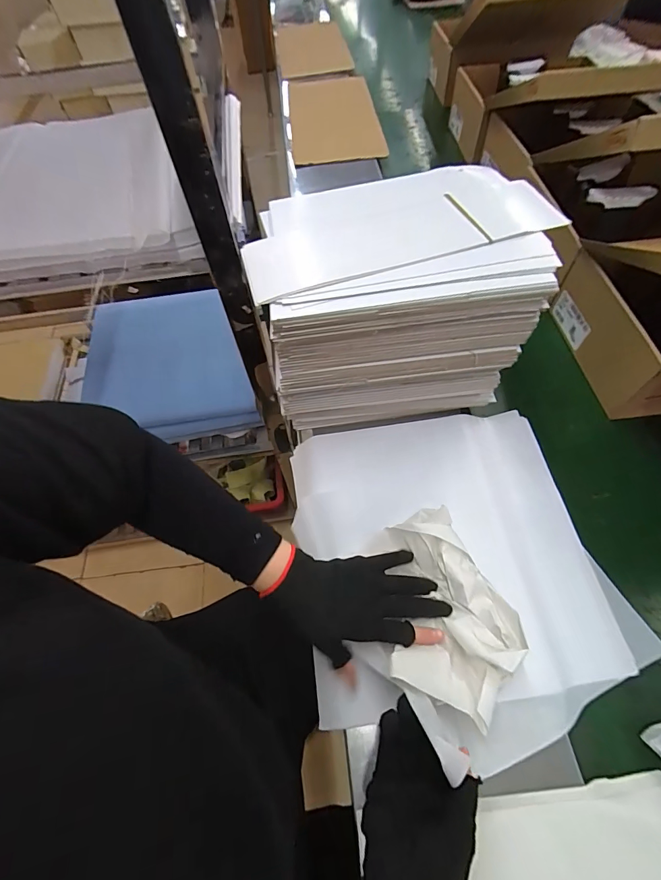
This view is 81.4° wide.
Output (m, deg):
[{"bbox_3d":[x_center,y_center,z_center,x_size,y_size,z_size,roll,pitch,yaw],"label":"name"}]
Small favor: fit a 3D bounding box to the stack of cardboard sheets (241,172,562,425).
[{"bbox_3d":[0.091,-0.186,0.540,0.345,0.227,0.231,-5,60,0],"label":"stack of cardboard sheets"}]

